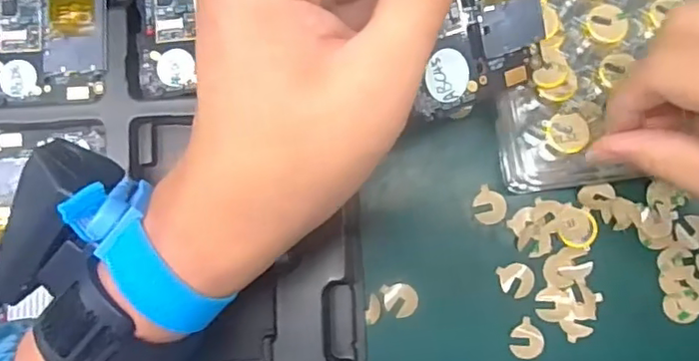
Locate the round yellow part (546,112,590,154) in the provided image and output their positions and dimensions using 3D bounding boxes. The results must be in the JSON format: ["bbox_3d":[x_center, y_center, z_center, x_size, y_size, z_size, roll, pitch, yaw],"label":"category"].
[{"bbox_3d":[0.102,-0.022,0.273,0.019,0.007,0.019,0,83,1],"label":"round yellow part"}]

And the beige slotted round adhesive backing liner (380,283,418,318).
[{"bbox_3d":[0.027,0.063,0.307,0.018,0.004,0.018,0,83,1],"label":"beige slotted round adhesive backing liner"}]

